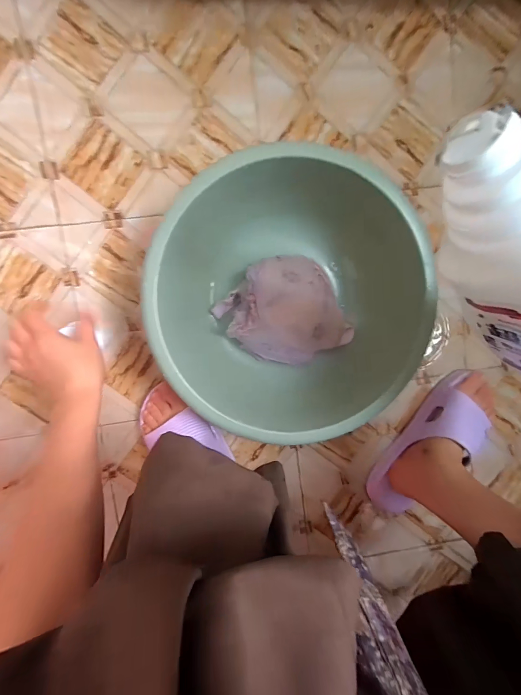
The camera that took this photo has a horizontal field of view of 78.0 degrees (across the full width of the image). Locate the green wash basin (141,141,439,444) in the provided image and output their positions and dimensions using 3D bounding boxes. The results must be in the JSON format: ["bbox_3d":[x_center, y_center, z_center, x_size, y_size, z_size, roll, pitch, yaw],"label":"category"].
[{"bbox_3d":[0.043,-0.051,0.439,0.332,0.125,0.297,-34,98,0],"label":"green wash basin"}]

